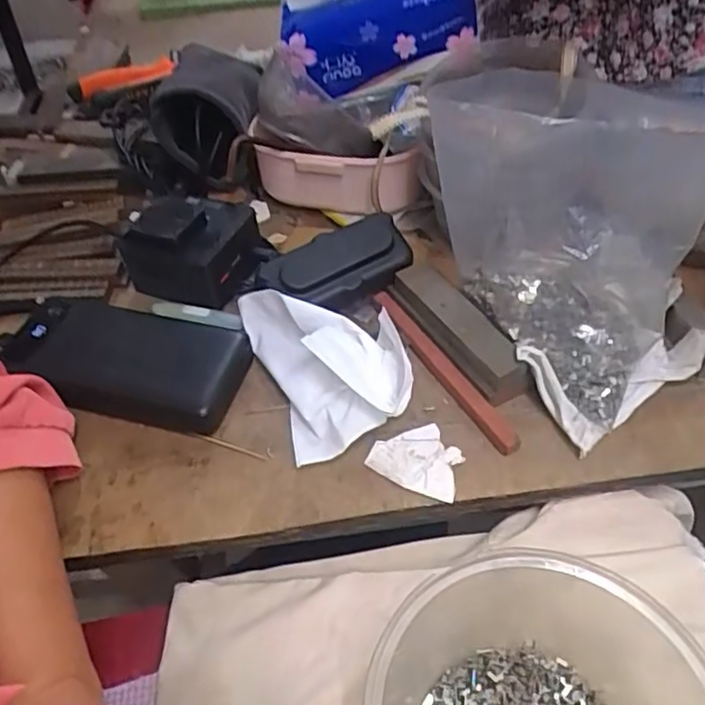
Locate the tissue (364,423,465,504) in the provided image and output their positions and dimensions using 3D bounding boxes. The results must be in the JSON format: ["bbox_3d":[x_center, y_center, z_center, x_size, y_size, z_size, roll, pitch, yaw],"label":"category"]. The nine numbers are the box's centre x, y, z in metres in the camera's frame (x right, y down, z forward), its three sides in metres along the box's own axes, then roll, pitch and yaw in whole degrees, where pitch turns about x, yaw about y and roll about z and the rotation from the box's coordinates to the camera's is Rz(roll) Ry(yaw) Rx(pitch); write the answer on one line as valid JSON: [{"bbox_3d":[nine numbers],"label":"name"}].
[{"bbox_3d":[0.038,0.061,0.373,0.052,0.008,0.040,18,52,19],"label":"tissue"}]

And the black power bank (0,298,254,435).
[{"bbox_3d":[-0.149,0.002,0.417,0.153,0.028,0.076,12,51,14],"label":"black power bank"}]

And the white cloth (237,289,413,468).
[{"bbox_3d":[-0.015,-0.001,0.400,0.085,0.036,0.128,-18,50,-12],"label":"white cloth"}]

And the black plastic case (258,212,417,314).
[{"bbox_3d":[-0.013,-0.063,0.441,0.104,0.022,0.056,-17,50,-11],"label":"black plastic case"}]

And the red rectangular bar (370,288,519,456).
[{"bbox_3d":[0.057,0.008,0.411,0.014,0.014,0.147,-25,52,-17],"label":"red rectangular bar"}]

